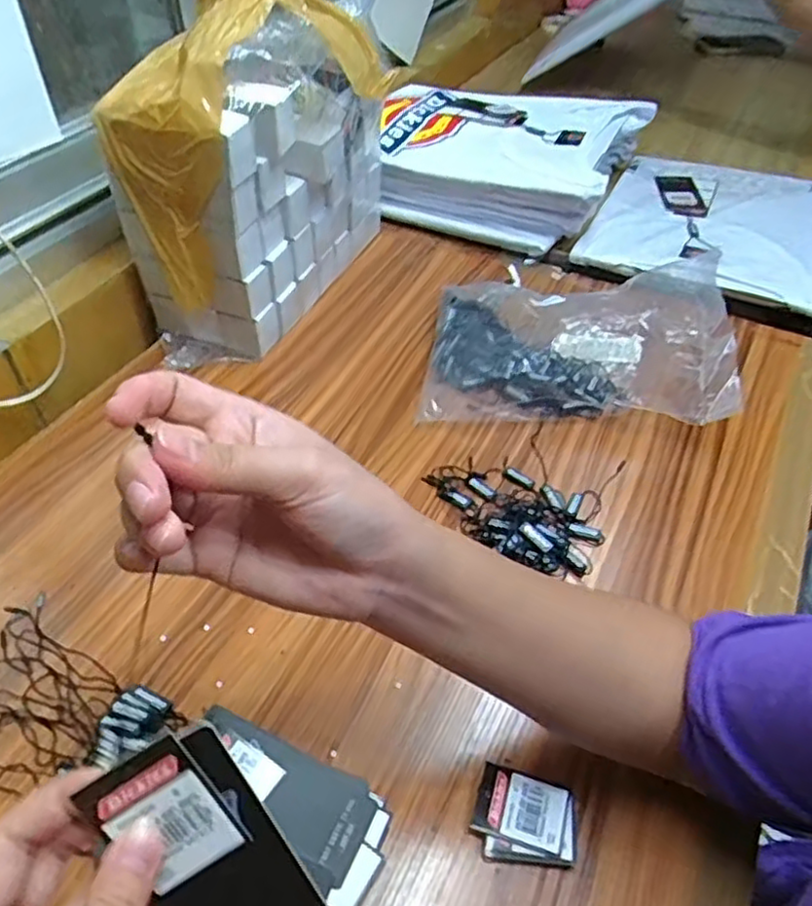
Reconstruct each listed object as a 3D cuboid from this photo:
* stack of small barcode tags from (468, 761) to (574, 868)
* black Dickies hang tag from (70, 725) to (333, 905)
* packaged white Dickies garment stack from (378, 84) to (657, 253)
[{"bbox_3d":[0.067,0.206,0.391,0.055,0.014,0.048,8,46,7],"label":"stack of small barcode tags"},{"bbox_3d":[-0.063,0.146,0.237,0.048,0.108,0.004,-30,12,-6],"label":"black Dickies hang tag"},{"bbox_3d":[0.109,-0.381,0.889,0.337,0.108,0.278,19,48,16],"label":"packaged white Dickies garment stack"}]

